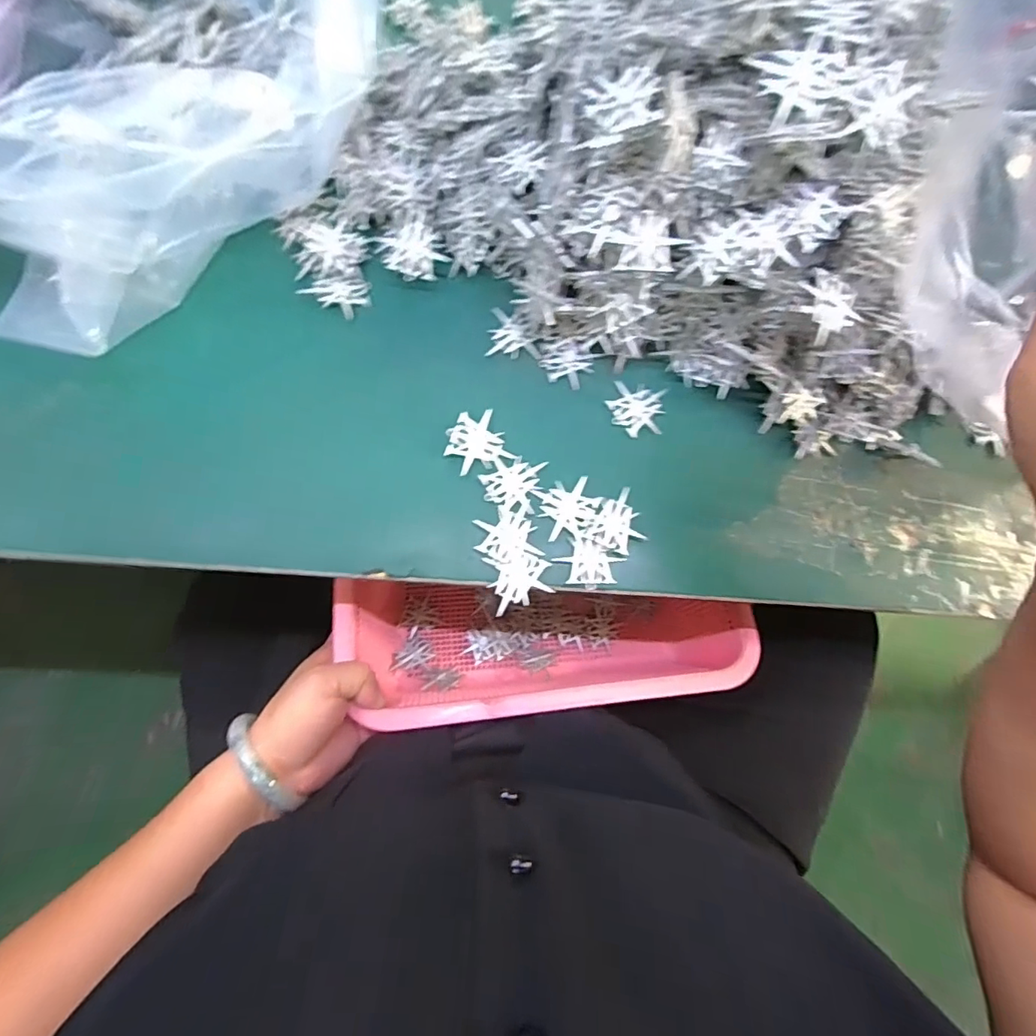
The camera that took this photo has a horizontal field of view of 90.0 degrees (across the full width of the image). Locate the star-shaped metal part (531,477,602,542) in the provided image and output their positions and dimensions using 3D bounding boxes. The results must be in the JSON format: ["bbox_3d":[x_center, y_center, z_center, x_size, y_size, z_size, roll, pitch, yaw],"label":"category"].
[{"bbox_3d":[0.030,-0.006,0.308,0.033,0.006,0.032,-14,81,-6],"label":"star-shaped metal part"}]

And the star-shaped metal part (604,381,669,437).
[{"bbox_3d":[0.075,-0.068,0.327,0.037,0.004,0.034,7,80,-2],"label":"star-shaped metal part"}]

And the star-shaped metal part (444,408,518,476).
[{"bbox_3d":[-0.025,-0.046,0.310,0.036,0.004,0.034,-21,82,-7],"label":"star-shaped metal part"}]

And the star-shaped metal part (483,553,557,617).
[{"bbox_3d":[0.002,0.036,0.297,0.035,0.004,0.032,-10,81,-5],"label":"star-shaped metal part"}]

